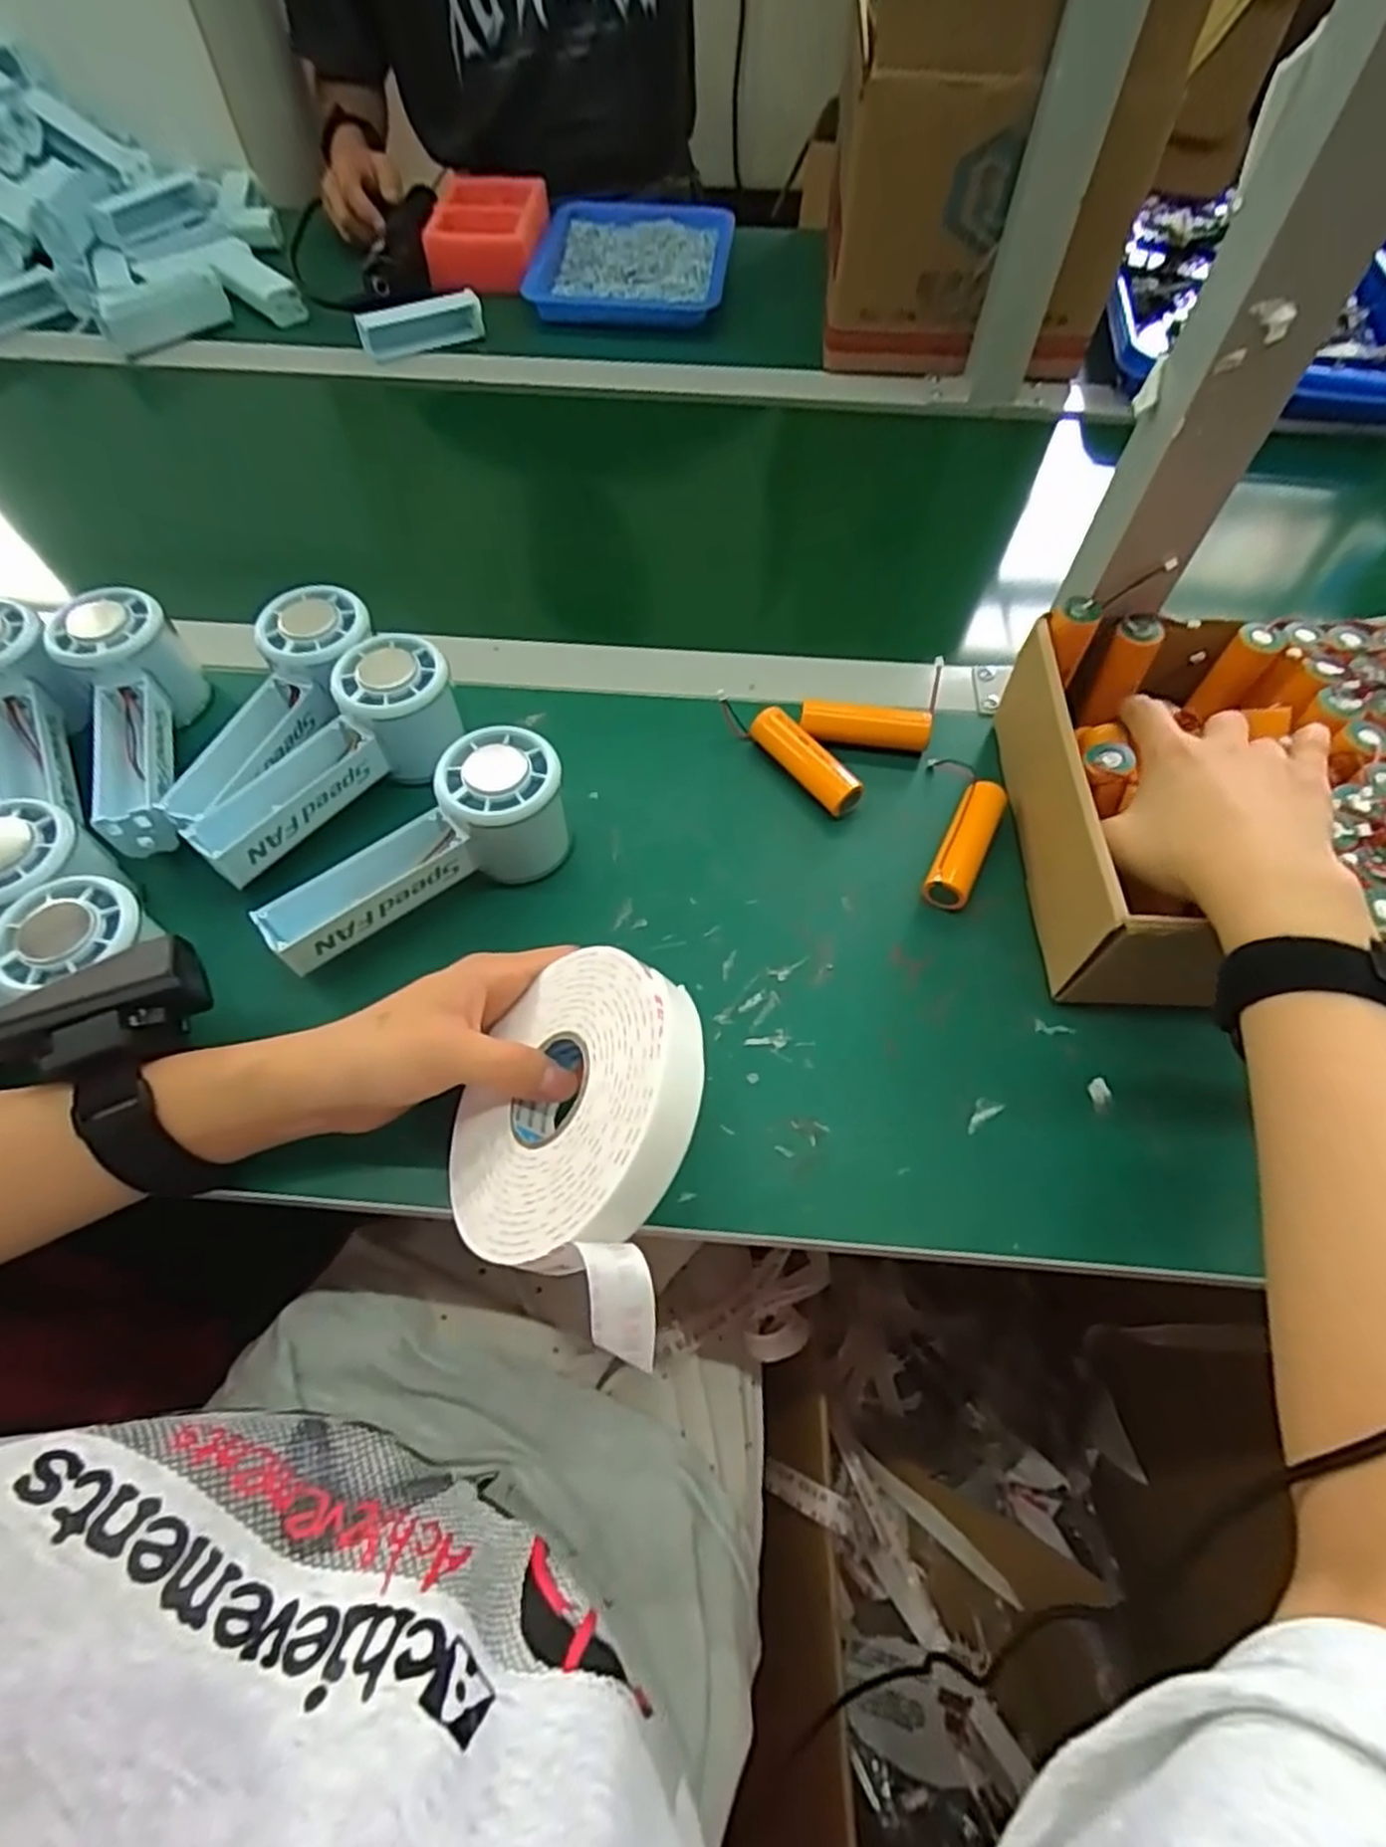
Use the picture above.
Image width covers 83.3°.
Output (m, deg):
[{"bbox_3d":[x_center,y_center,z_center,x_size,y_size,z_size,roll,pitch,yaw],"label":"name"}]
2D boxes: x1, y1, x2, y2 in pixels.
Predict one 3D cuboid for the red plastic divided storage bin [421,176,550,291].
[{"bbox_3d":[-0.198,-0.672,0.756,0.098,0.052,0.158,1,59,1],"label":"red plastic divided storage bin"}]

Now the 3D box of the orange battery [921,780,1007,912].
[{"bbox_3d":[0.140,-0.039,0.402,0.022,0.024,0.072,25,62,14],"label":"orange battery"}]

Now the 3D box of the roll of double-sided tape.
[{"bbox_3d":[-0.040,0.068,0.278,0.111,0.026,0.110,-24,50,32],"label":"roll of double-sided tape"}]

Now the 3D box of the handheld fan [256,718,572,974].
[{"bbox_3d":[-0.130,-0.034,0.373,0.144,0.062,0.056,-26,63,-14],"label":"handheld fan"}]

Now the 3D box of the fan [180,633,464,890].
[{"bbox_3d":[-0.188,-0.084,0.404,0.145,0.059,0.051,-40,67,-21],"label":"fan"}]

